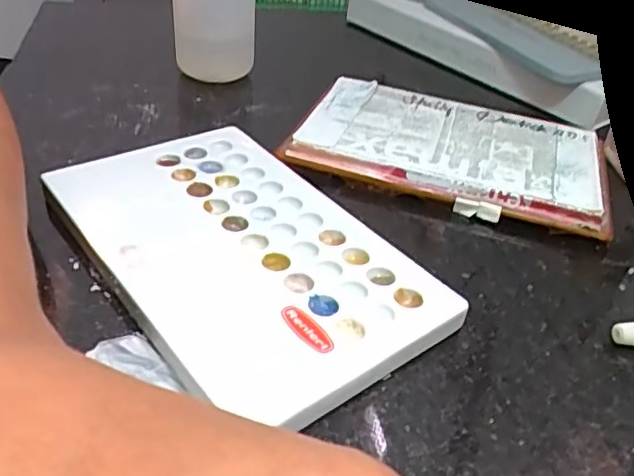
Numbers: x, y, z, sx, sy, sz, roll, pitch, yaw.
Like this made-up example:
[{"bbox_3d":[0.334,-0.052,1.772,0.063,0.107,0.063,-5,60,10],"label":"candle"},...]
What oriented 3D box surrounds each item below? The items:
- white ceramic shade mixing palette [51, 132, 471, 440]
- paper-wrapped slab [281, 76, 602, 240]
[{"bbox_3d":[-0.030,0.004,0.229,0.087,0.015,0.153,-23,46,-33],"label":"white ceramic shade mixing palette"},{"bbox_3d":[0.068,-0.045,0.299,0.143,0.014,0.087,15,38,12],"label":"paper-wrapped slab"}]

